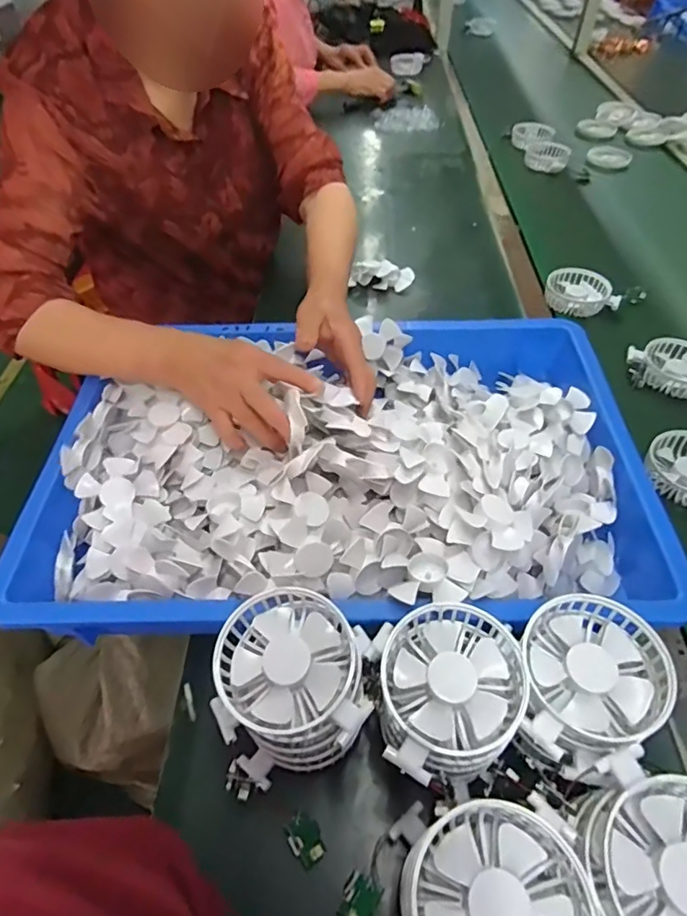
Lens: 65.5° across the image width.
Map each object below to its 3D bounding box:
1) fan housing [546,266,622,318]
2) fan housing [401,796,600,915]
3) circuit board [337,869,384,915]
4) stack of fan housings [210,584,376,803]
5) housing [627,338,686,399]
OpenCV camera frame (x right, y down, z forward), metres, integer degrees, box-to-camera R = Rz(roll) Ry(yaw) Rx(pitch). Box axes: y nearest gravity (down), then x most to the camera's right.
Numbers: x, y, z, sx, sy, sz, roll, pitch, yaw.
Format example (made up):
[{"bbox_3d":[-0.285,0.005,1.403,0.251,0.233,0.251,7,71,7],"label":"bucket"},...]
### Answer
[{"bbox_3d":[0.356,-0.246,0.797,0.103,0.037,0.073,18,52,14],"label":"fan housing"},{"bbox_3d":[0.079,0.230,0.273,0.093,0.031,0.093,5,50,3],"label":"fan housing"},{"bbox_3d":[0.011,0.301,0.362,0.024,0.011,0.035,23,80,22],"label":"circuit board"},{"bbox_3d":[-0.036,0.164,0.386,0.104,0.106,0.101,-7,50,-6],"label":"stack of fan housings"},{"bbox_3d":[0.424,-0.115,0.686,0.100,0.028,0.094,0,50,0],"label":"housing"}]

